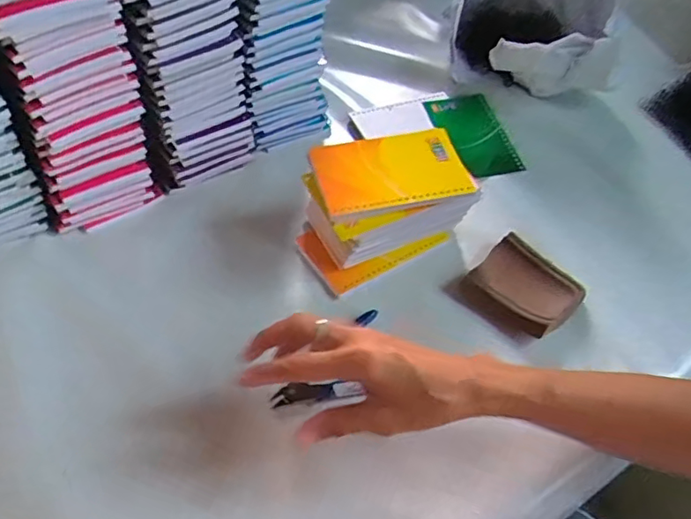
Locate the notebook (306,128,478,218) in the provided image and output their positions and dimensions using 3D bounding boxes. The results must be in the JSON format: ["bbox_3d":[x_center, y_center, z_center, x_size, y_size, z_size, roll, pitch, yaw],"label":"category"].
[{"bbox_3d":[0.043,-0.077,0.505,0.132,0.012,0.083,-10,53,-12],"label":"notebook"}]

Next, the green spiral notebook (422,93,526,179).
[{"bbox_3d":[0.146,-0.145,0.666,0.078,0.010,0.135,-10,53,-12],"label":"green spiral notebook"}]

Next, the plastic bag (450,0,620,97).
[{"bbox_3d":[0.230,-0.286,0.695,0.196,0.134,0.180,13,52,5],"label":"plastic bag"}]

